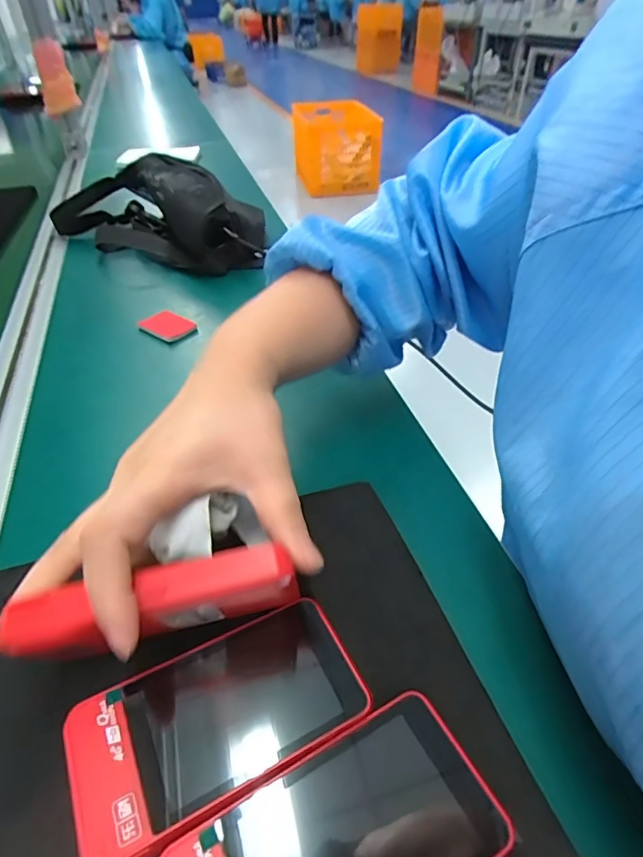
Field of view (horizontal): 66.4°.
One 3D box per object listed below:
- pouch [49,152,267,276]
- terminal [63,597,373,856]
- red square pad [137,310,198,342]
[{"bbox_3d":[-0.218,-0.280,0.629,0.329,0.083,0.158,33,52,31],"label":"pouch"},{"bbox_3d":[-0.041,0.120,0.214,0.123,0.022,0.070,-22,47,-22],"label":"terminal"},{"bbox_3d":[-0.150,-0.101,0.482,0.048,0.010,0.036,31,51,29],"label":"red square pad"}]

